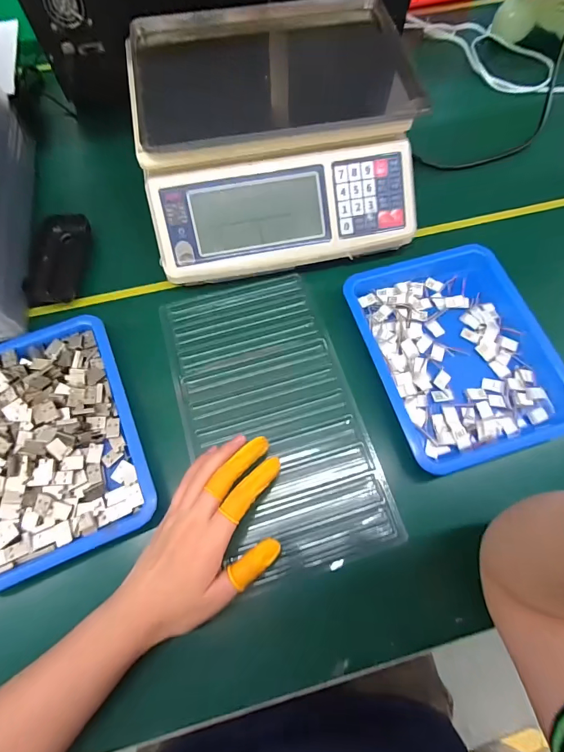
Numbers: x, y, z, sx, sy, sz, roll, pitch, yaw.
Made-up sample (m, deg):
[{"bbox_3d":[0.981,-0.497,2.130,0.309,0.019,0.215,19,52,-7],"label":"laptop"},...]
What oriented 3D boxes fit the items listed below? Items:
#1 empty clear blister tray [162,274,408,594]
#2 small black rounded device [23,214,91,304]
[{"bbox_3d":[-0.009,0.037,0.374,0.156,0.022,0.288,-17,69,-7],"label":"empty clear blister tray"},{"bbox_3d":[-0.248,-0.129,0.419,0.059,0.029,0.102,-4,69,-2],"label":"small black rounded device"}]

